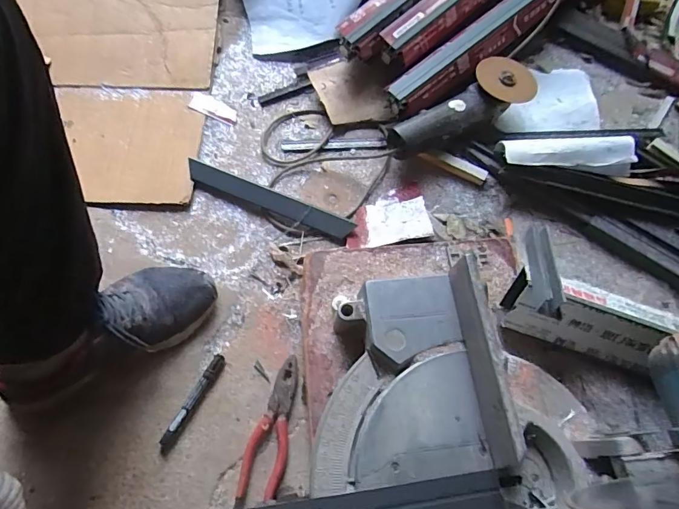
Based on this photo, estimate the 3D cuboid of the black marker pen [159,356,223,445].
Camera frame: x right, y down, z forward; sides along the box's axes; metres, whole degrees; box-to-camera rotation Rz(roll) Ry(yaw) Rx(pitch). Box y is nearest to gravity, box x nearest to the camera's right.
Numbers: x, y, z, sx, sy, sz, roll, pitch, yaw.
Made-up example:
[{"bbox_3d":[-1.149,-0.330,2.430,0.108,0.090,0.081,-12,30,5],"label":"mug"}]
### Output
[{"bbox_3d":[-0.191,0.191,0.579,0.017,0.023,0.125,28,66,10],"label":"black marker pen"}]

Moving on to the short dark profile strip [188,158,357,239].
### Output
[{"bbox_3d":[-0.111,-0.086,0.692,0.279,0.027,0.030,21,65,7],"label":"short dark profile strip"}]

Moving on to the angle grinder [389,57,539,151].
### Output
[{"bbox_3d":[0.204,-0.227,0.736,0.268,0.084,0.097,-35,70,-18],"label":"angle grinder"}]

